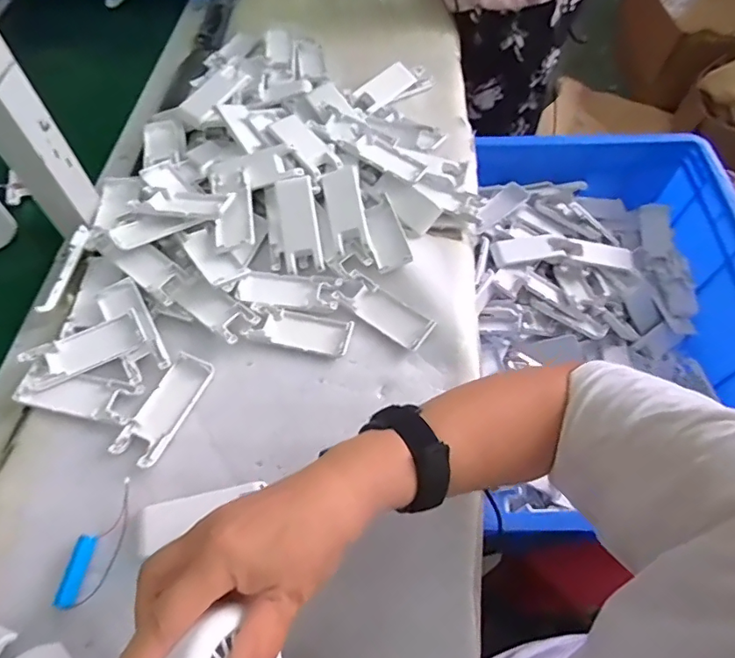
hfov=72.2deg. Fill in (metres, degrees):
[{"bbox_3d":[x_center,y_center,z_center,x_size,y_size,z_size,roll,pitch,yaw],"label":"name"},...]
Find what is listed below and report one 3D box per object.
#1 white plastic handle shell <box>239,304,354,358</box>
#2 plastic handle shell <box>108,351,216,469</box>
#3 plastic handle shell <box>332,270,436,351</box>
[{"bbox_3d":[-0.068,0.000,0.507,0.103,0.010,0.039,12,59,6],"label":"white plastic handle shell"},{"bbox_3d":[-0.184,0.071,0.461,0.040,0.011,0.107,19,60,11],"label":"plastic handle shell"},{"bbox_3d":[0.016,-0.019,0.515,0.103,0.010,0.039,33,64,18],"label":"plastic handle shell"}]

